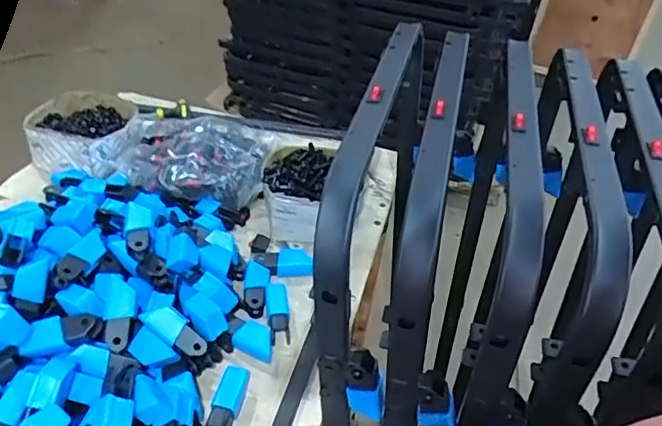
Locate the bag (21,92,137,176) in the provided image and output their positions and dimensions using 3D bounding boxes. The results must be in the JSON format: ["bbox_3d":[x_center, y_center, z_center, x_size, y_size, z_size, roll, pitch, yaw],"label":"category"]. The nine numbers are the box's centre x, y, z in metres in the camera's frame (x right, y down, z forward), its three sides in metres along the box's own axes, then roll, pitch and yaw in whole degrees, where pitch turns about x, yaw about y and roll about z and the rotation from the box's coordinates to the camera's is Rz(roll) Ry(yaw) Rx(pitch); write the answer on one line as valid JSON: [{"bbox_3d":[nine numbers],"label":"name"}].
[{"bbox_3d":[-0.440,-0.139,0.983,0.168,0.064,0.213,0,40,-9],"label":"bag"}]

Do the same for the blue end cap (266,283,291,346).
[{"bbox_3d":[-0.070,0.130,0.744,0.028,0.022,0.089,-1,40,-10],"label":"blue end cap"}]

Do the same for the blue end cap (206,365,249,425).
[{"bbox_3d":[-0.117,0.214,0.634,0.030,0.031,0.086,11,40,4],"label":"blue end cap"}]

